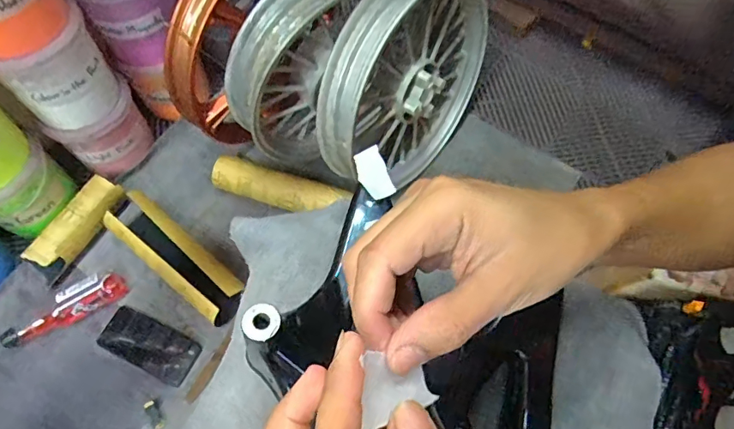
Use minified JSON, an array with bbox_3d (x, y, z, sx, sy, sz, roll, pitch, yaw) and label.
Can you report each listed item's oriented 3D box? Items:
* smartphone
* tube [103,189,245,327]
[{"bbox_3d":[-0.372,0.223,0.826,0.168,0.006,0.078,25,67,9],"label":"smartphone"},{"bbox_3d":[-0.334,0.077,0.853,0.281,0.077,0.088,38,70,14],"label":"tube"}]

